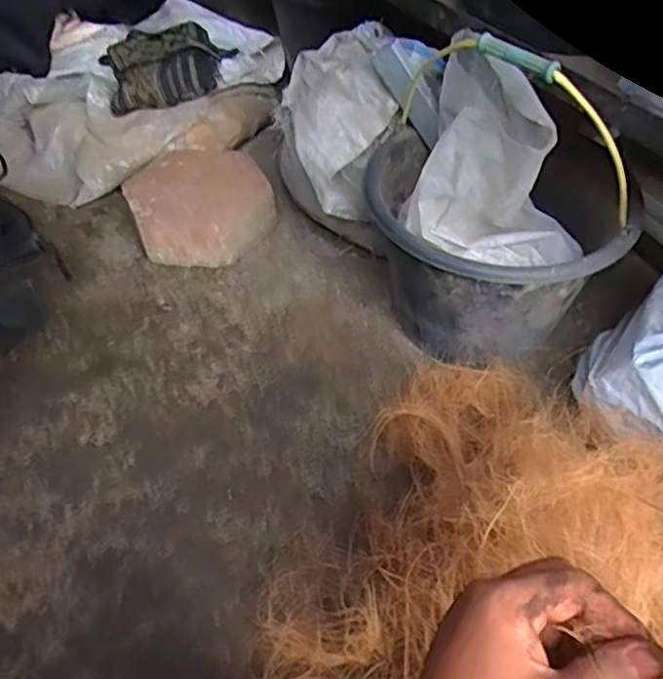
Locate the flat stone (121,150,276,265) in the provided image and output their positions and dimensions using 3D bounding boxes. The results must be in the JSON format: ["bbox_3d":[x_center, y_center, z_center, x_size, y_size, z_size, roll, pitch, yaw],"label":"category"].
[{"bbox_3d":[-0.183,-0.188,0.905,0.185,0.088,0.189,-1,49,1],"label":"flat stone"}]

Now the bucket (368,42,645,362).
[{"bbox_3d":[0.175,-0.159,0.674,0.248,0.312,0.248,0,48,0],"label":"bucket"}]

